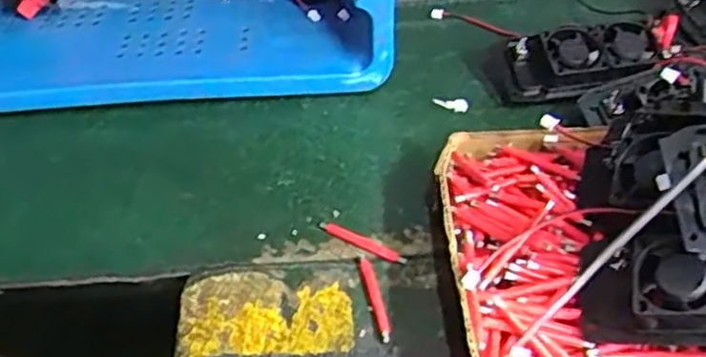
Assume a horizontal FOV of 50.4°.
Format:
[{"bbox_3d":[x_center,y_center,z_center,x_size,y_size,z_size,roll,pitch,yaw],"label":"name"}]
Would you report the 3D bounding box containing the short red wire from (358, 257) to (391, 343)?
[{"bbox_3d":[0.012,0.066,0.421,0.007,0.005,0.058,-10,46,-9],"label":"short red wire"}]

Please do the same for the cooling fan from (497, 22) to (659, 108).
[{"bbox_3d":[0.159,-0.084,0.531,0.108,0.029,0.053,-14,45,8],"label":"cooling fan"}]

